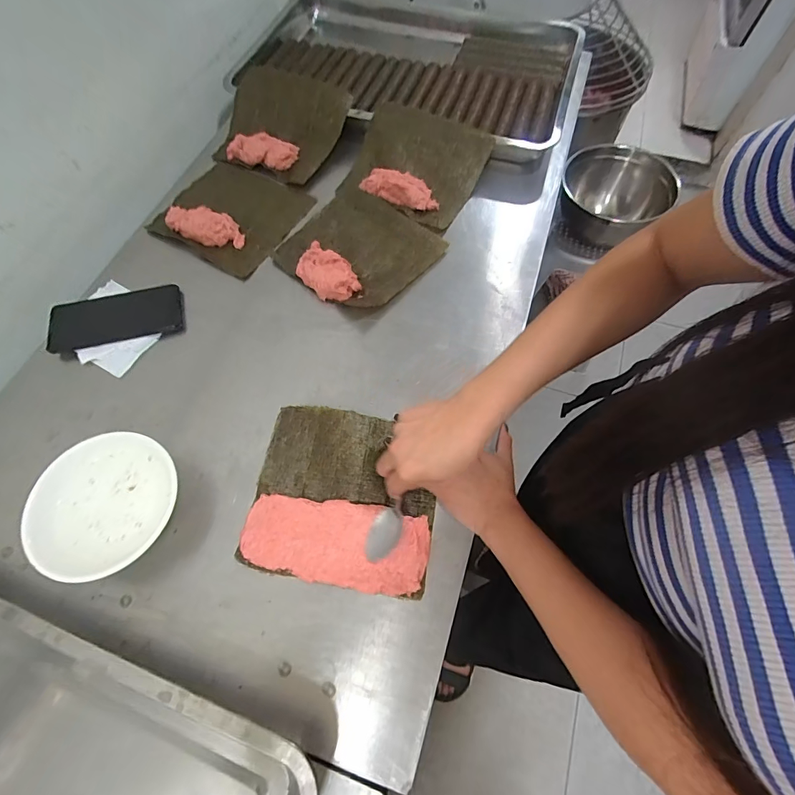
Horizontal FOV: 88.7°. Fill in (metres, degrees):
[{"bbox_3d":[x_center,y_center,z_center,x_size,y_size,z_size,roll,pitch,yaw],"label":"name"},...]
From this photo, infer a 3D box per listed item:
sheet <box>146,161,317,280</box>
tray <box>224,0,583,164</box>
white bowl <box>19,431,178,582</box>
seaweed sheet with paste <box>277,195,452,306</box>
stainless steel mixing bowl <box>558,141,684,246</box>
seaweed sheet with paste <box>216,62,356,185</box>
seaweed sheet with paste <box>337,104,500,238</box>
[{"bbox_3d":[-0.262,-0.297,0.630,0.202,0.031,0.183,28,69,13],"label":"sheet"},{"bbox_3d":[0.004,-0.635,0.794,0.634,0.096,0.418,16,66,8],"label":"tray"},{"bbox_3d":[-0.299,0.112,0.427,0.129,0.054,0.140,0,65,1],"label":"white bowl"},{"bbox_3d":[-0.062,-0.221,0.590,0.206,0.032,0.183,38,71,16],"label":"seaweed sheet with paste"},{"bbox_3d":[0.552,-0.498,1.056,0.245,0.146,0.248,13,66,7],"label":"stainless steel mixing bowl"},{"bbox_3d":[-0.199,-0.465,0.686,0.195,0.066,0.180,26,68,12],"label":"seaweed sheet with paste"},{"bbox_3d":[0.023,-0.371,0.648,0.201,0.052,0.177,27,68,12],"label":"seaweed sheet with paste"}]

